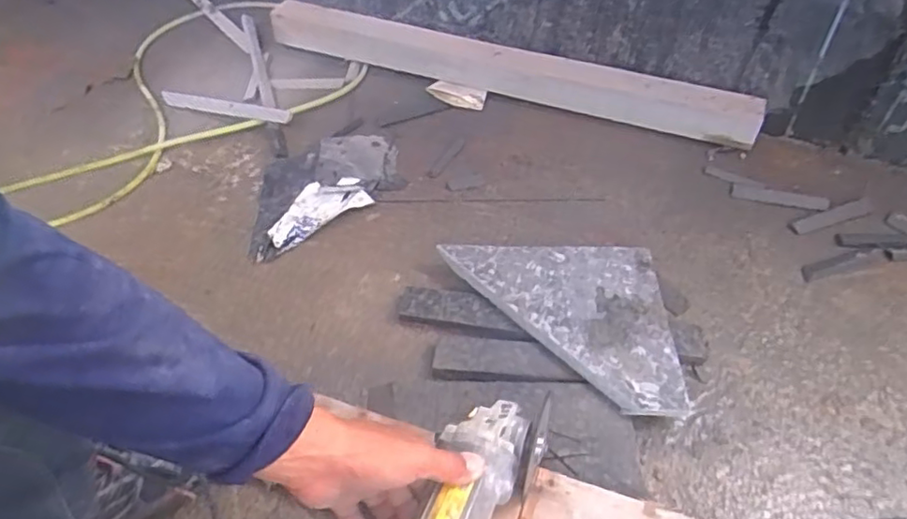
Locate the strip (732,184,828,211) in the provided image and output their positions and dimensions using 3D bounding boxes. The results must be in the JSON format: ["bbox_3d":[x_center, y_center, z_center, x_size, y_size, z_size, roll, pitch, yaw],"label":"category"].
[{"bbox_3d":[0.485,-0.092,0.925,0.136,0.007,0.027,12,49,10],"label":"strip"}]

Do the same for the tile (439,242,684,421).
[{"bbox_3d":[0.121,0.072,0.731,0.251,0.013,0.228,2,48,2],"label":"tile"}]

